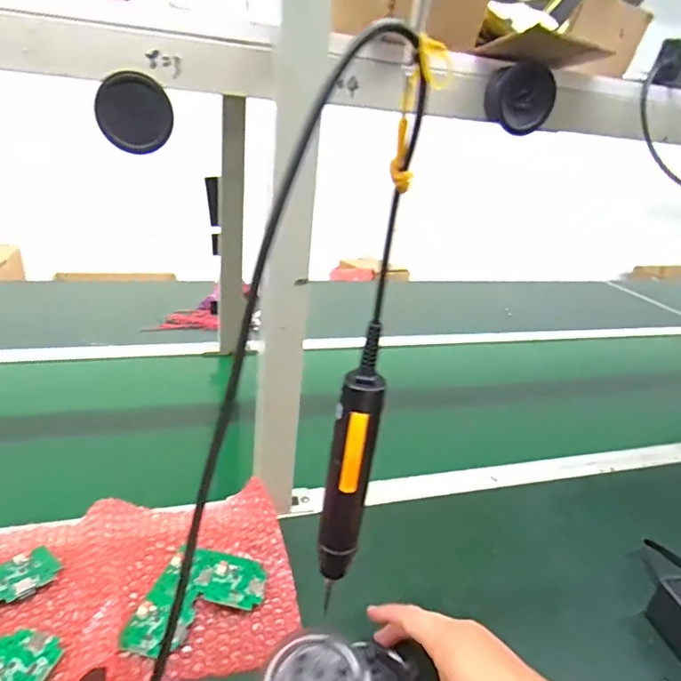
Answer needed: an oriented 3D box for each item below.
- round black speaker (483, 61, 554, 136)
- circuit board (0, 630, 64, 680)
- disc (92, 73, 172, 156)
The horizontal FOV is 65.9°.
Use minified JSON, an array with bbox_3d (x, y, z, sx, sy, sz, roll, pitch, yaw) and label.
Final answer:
[{"bbox_3d":[0.176,-0.237,0.514,0.060,0.061,0.035,3,27,-9],"label":"round black speaker"},{"bbox_3d":[-0.260,0.261,0.423,0.058,0.007,0.052,11,26,8],"label":"circuit board"},{"bbox_3d":[-0.171,-0.189,0.435,0.058,0.058,0.010,-1,25,-17],"label":"disc"}]

